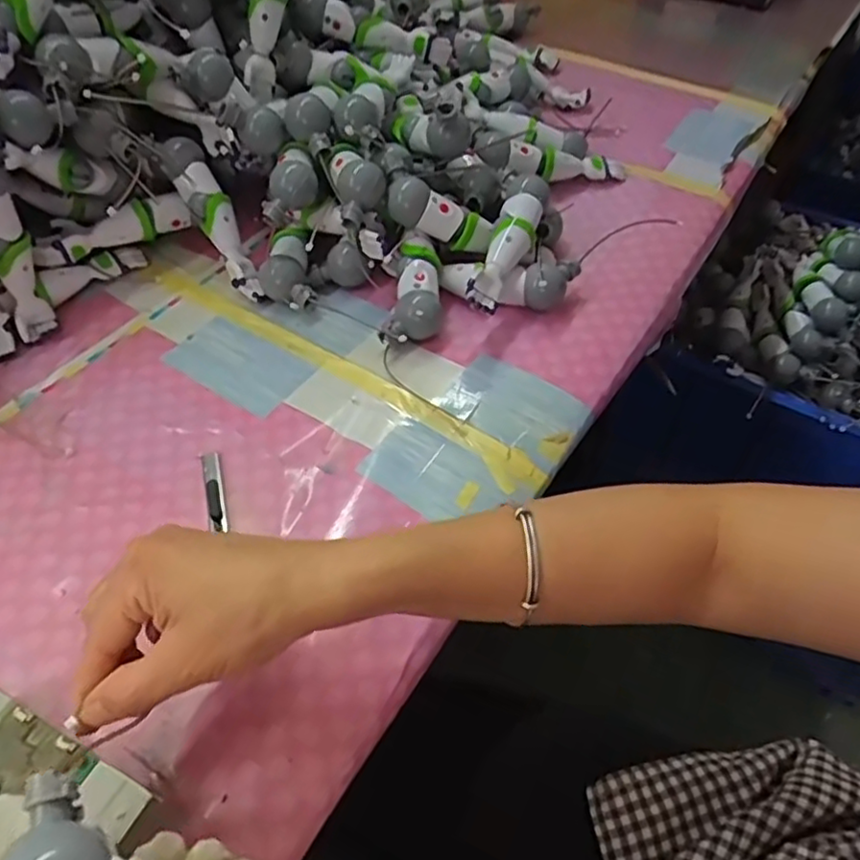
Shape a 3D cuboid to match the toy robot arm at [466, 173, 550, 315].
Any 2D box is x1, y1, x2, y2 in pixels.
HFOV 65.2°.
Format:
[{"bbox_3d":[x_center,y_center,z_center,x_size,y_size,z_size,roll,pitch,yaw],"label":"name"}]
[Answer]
[{"bbox_3d":[0.062,-0.147,0.517,0.033,0.029,0.145,14,53,11],"label":"toy robot arm"}]

